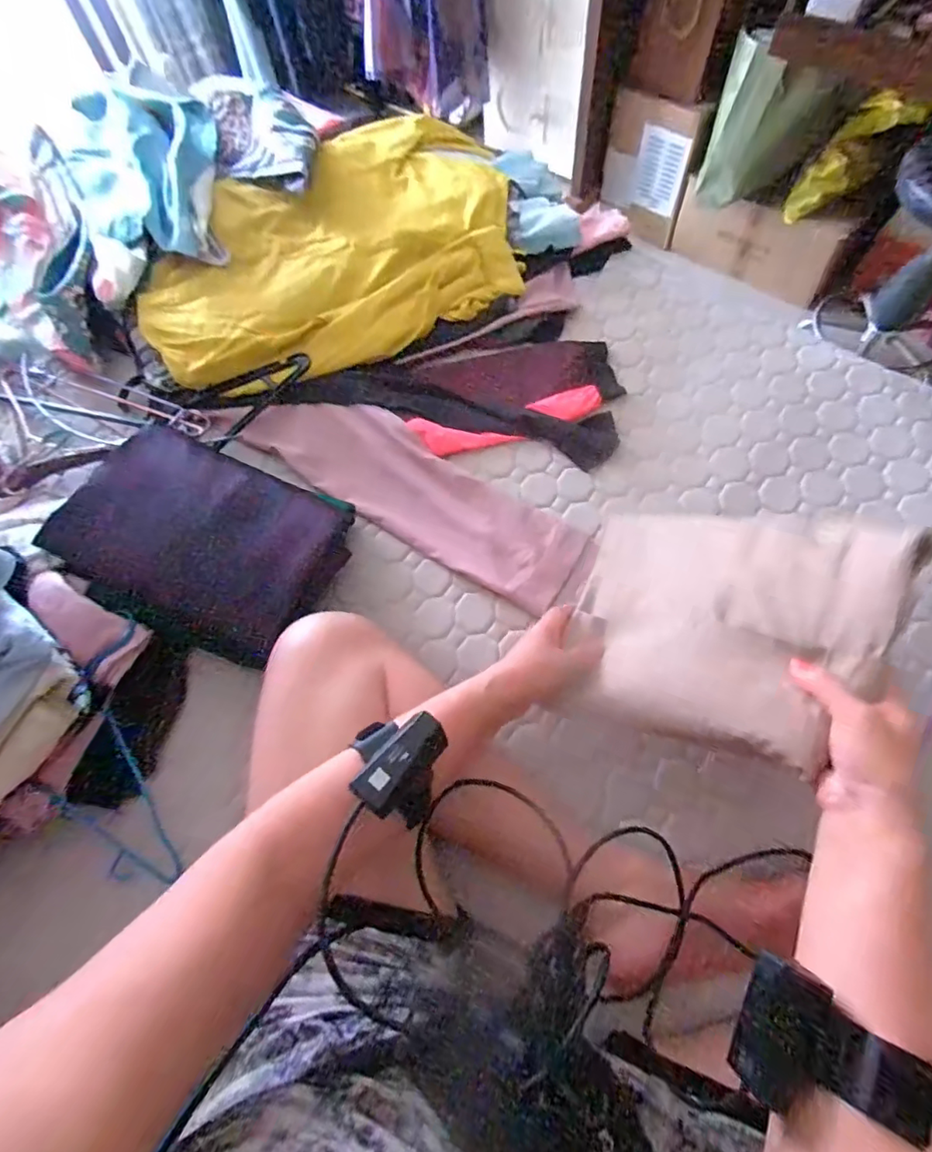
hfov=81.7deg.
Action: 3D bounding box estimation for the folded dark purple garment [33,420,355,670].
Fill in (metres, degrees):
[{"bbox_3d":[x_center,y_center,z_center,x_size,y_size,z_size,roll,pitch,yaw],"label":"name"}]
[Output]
[{"bbox_3d":[-0.298,-0.037,0.630,0.279,0.032,0.219,29,80,-18],"label":"folded dark purple garment"}]

